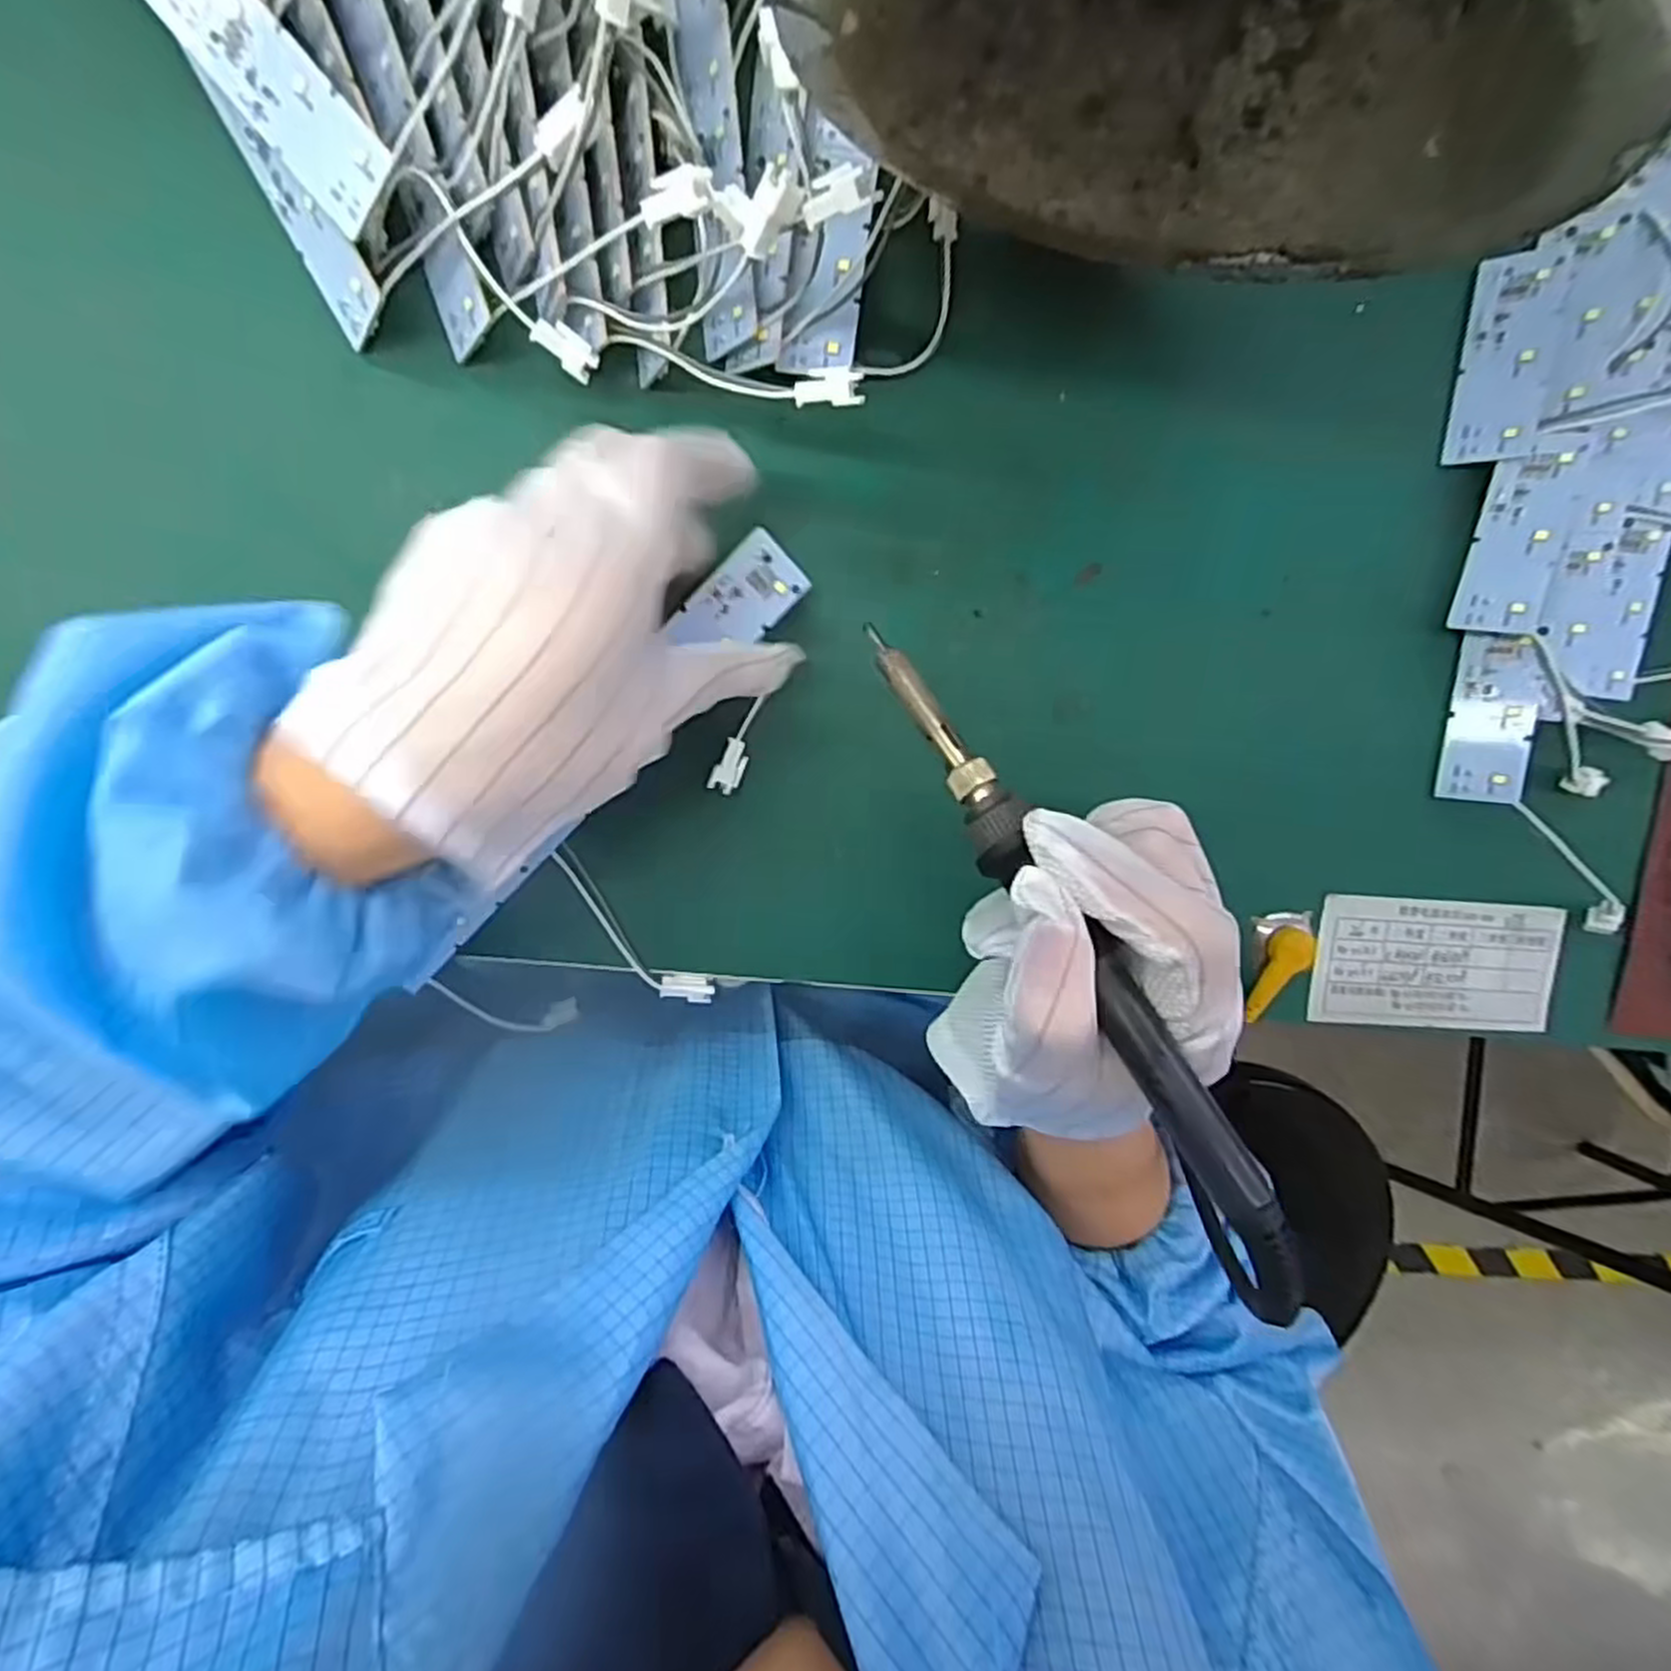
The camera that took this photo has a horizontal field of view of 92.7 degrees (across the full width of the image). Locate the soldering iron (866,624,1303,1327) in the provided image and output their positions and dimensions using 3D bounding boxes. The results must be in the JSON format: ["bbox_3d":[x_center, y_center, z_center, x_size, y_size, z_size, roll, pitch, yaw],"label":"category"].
[{"bbox_3d":[0.059,0.023,0.207,0.017,0.017,0.197,-30,74,-2],"label":"soldering iron"}]

